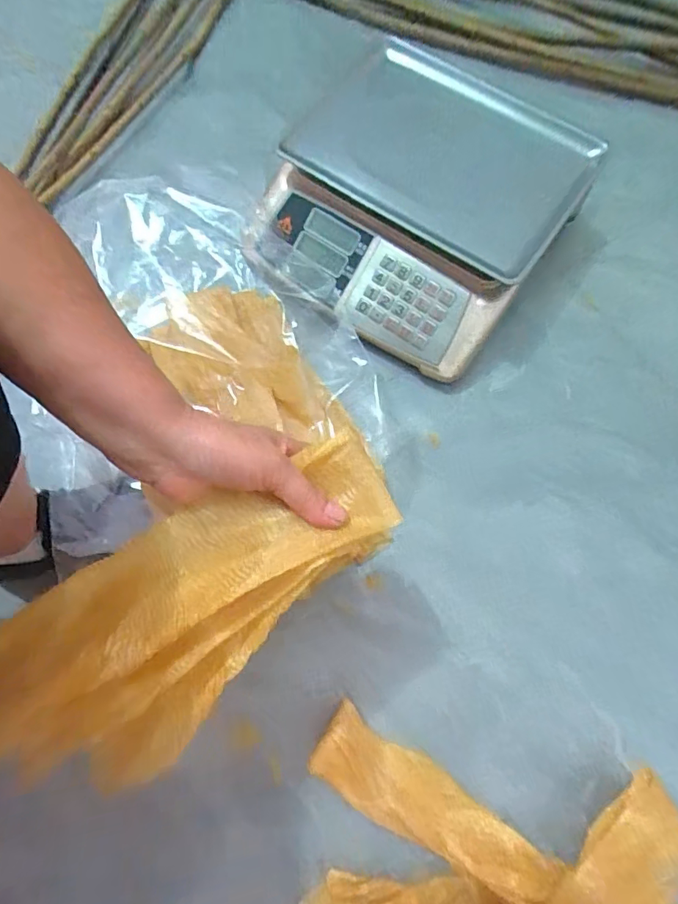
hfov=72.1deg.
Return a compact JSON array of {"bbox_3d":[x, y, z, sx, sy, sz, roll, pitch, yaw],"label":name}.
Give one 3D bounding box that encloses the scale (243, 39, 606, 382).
[{"bbox_3d":[0.086,-0.297,0.573,0.332,0.150,0.301,31,76,9],"label":"scale"}]

